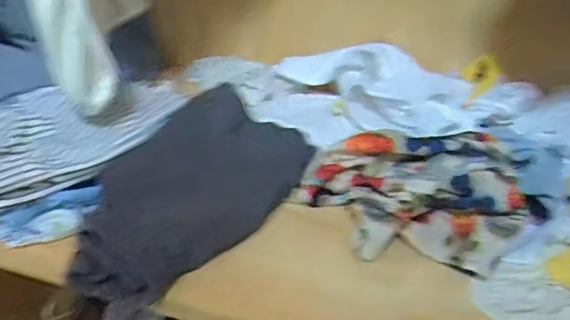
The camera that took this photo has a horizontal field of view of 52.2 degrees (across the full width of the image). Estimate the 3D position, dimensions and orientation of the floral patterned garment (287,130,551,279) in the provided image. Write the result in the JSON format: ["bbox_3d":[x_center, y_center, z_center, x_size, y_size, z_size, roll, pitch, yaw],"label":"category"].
[{"bbox_3d":[0.137,0.033,0.570,0.241,0.069,0.145,9,29,6],"label":"floral patterned garment"}]

